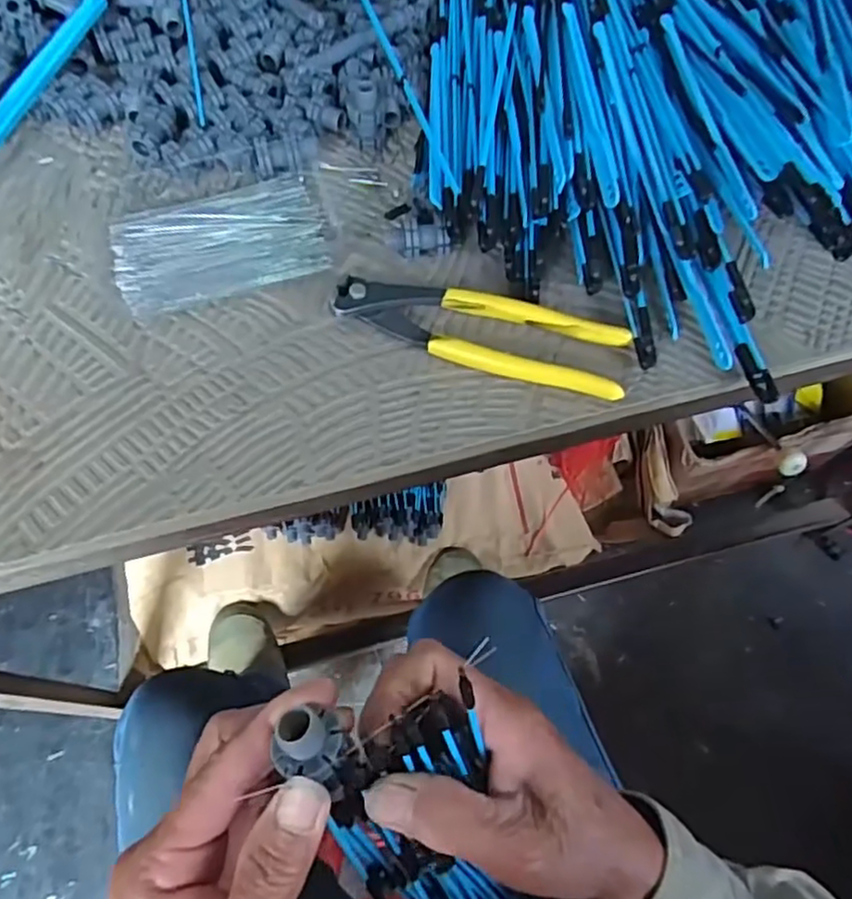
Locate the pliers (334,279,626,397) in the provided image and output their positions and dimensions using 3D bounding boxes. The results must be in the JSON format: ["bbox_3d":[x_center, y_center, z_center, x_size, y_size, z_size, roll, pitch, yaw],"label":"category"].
[{"bbox_3d":[0.030,-0.067,0.371,0.161,0.012,0.042,15,67,7],"label":"pliers"}]

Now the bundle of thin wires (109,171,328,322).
[{"bbox_3d":[-0.125,-0.126,0.407,0.123,0.006,0.075,-18,67,-7],"label":"bundle of thin wires"}]

